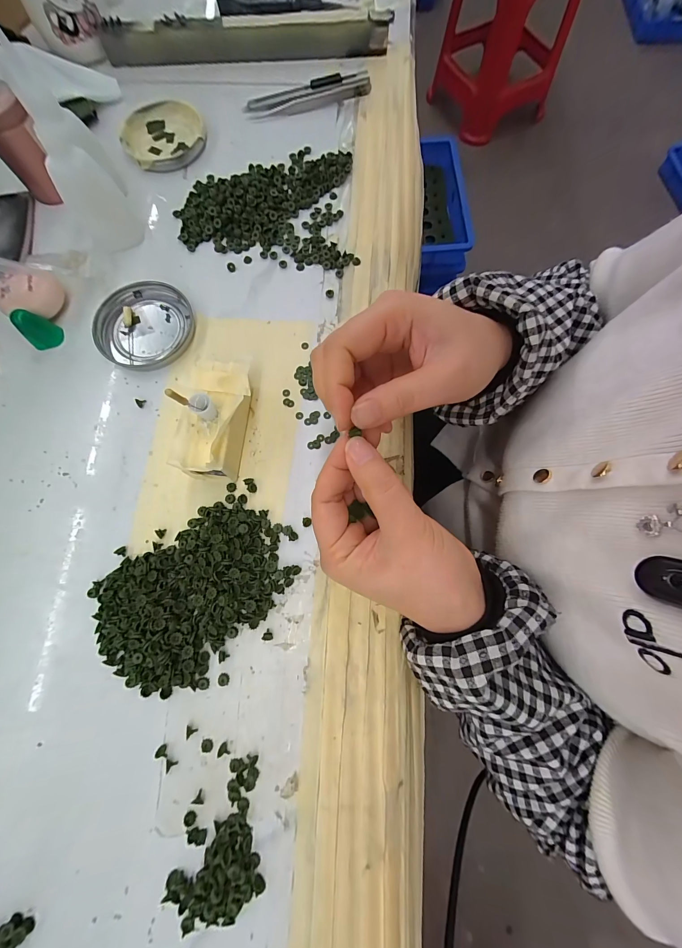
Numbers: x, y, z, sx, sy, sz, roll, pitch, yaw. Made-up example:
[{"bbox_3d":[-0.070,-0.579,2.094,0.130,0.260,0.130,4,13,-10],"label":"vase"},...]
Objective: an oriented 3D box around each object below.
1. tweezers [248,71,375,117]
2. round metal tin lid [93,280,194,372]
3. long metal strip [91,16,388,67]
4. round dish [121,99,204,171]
[{"bbox_3d":[-0.032,-0.386,0.332,0.123,0.010,0.029,-12,77,-3],"label":"tweezers"},{"bbox_3d":[-0.163,-0.123,0.272,0.072,0.010,0.078,0,76,0],"label":"round metal tin lid"},{"bbox_3d":[-0.101,-0.452,0.339,0.292,0.026,0.012,-1,76,0],"label":"long metal strip"},{"bbox_3d":[-0.175,-0.336,0.322,0.076,0.008,0.083,0,76,0],"label":"round dish"}]

